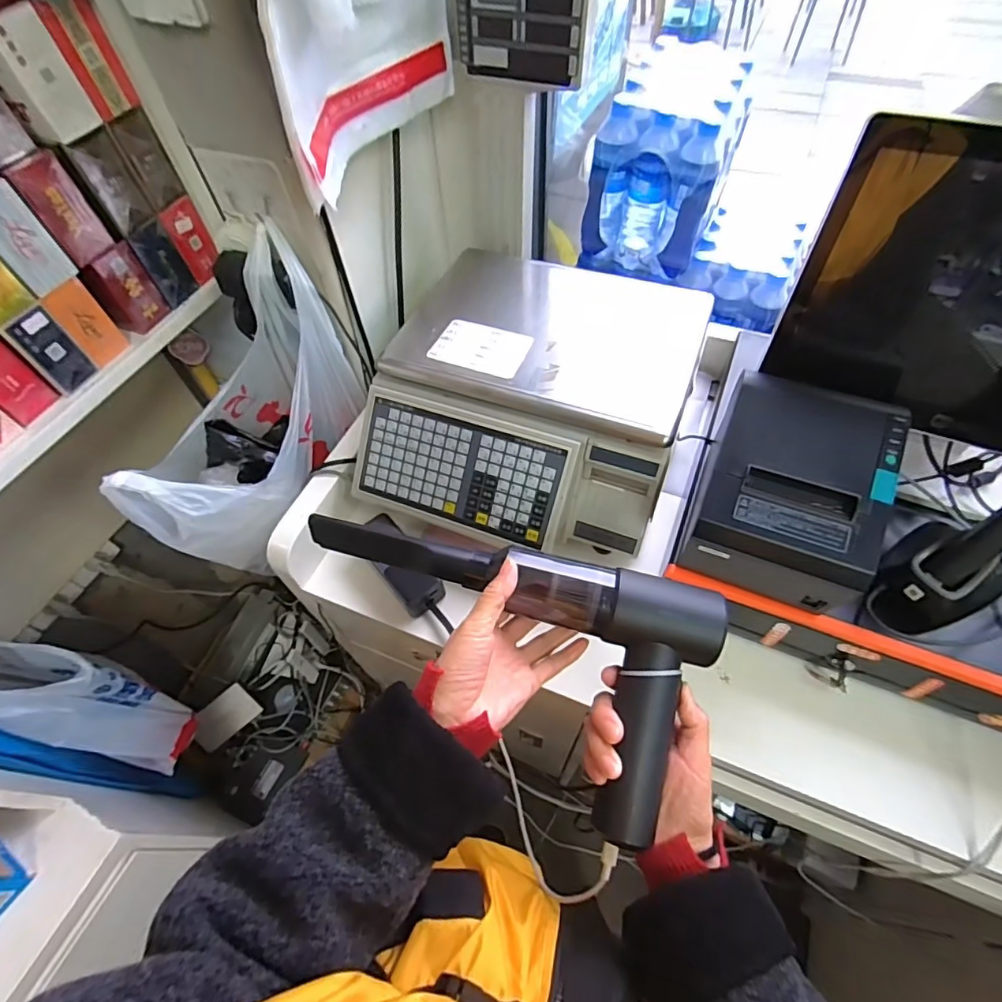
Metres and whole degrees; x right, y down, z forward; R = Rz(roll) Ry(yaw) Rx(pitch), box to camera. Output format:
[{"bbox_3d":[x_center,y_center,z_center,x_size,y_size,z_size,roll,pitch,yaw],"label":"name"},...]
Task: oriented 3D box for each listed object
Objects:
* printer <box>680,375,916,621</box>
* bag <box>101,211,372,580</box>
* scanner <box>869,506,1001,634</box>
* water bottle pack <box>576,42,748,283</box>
[{"bbox_3d":[0.278,-0.009,0.512,0.154,0.131,0.187,15,59,13],"label":"printer"},{"bbox_3d":[-0.318,-0.106,0.650,0.137,0.244,0.382,20,82,15],"label":"bag"},{"bbox_3d":[0.460,0.033,0.485,0.099,0.224,0.084,-8,51,-39],"label":"scanner"},{"bbox_3d":[0.256,-0.525,0.821,0.188,0.249,0.188,22,61,16],"label":"water bottle pack"}]

